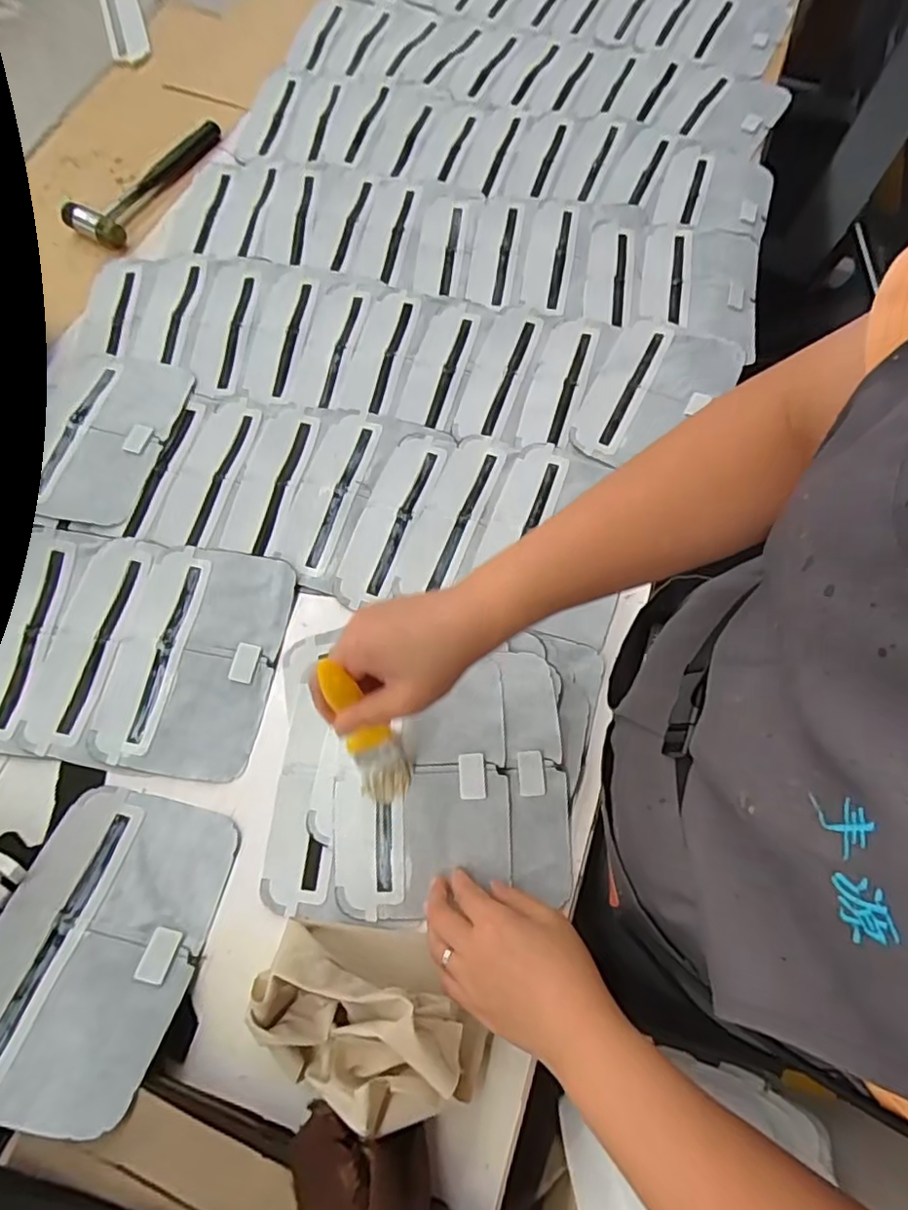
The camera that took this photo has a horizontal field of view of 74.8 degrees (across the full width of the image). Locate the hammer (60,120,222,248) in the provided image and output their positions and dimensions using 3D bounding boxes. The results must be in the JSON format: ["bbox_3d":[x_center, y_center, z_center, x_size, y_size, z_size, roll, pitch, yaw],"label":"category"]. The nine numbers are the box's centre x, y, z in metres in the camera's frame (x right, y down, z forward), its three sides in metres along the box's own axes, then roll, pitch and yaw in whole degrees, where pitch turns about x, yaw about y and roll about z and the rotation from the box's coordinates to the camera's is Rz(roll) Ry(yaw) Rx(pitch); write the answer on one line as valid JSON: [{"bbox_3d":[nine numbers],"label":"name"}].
[{"bbox_3d":[-0.372,-0.525,0.715,0.070,0.024,0.238,19,68,6],"label":"hammer"}]

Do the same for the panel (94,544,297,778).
[{"bbox_3d":[-0.218,0.042,0.506,0.128,0.014,0.193,8,67,2],"label":"panel"}]

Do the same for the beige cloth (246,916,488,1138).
[{"bbox_3d":[-0.055,0.266,0.380,0.147,0.067,0.098,8,67,2],"label":"beige cloth"}]

